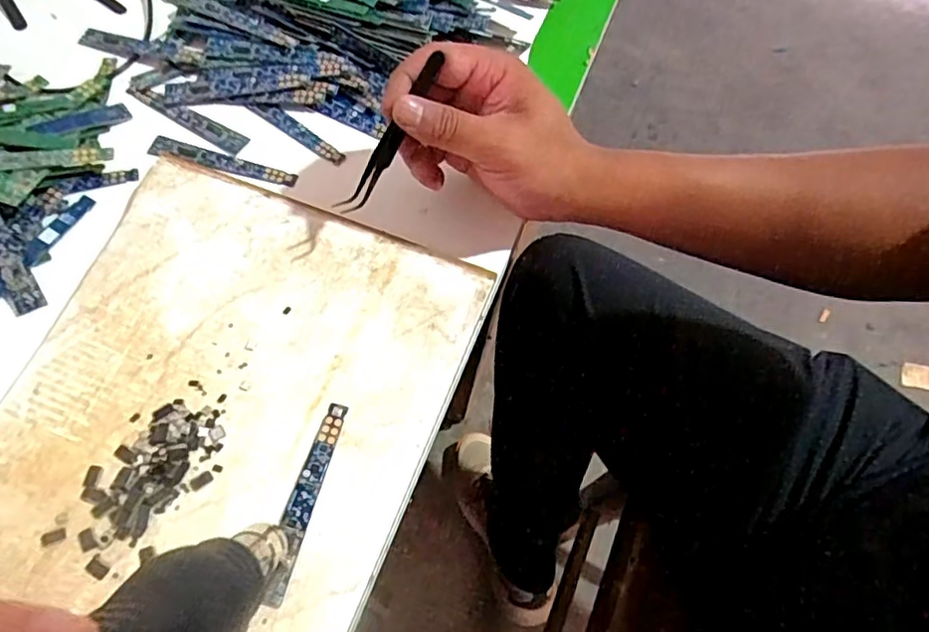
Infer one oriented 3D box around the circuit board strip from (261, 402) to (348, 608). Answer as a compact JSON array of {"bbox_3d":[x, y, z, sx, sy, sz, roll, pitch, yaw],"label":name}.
[{"bbox_3d":[-0.081,0.092,0.310,0.013,0.005,0.099,13,65,4],"label":"circuit board strip"}]

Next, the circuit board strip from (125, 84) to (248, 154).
[{"bbox_3d":[-0.193,-0.139,0.427,0.097,0.005,0.014,30,67,11],"label":"circuit board strip"}]

